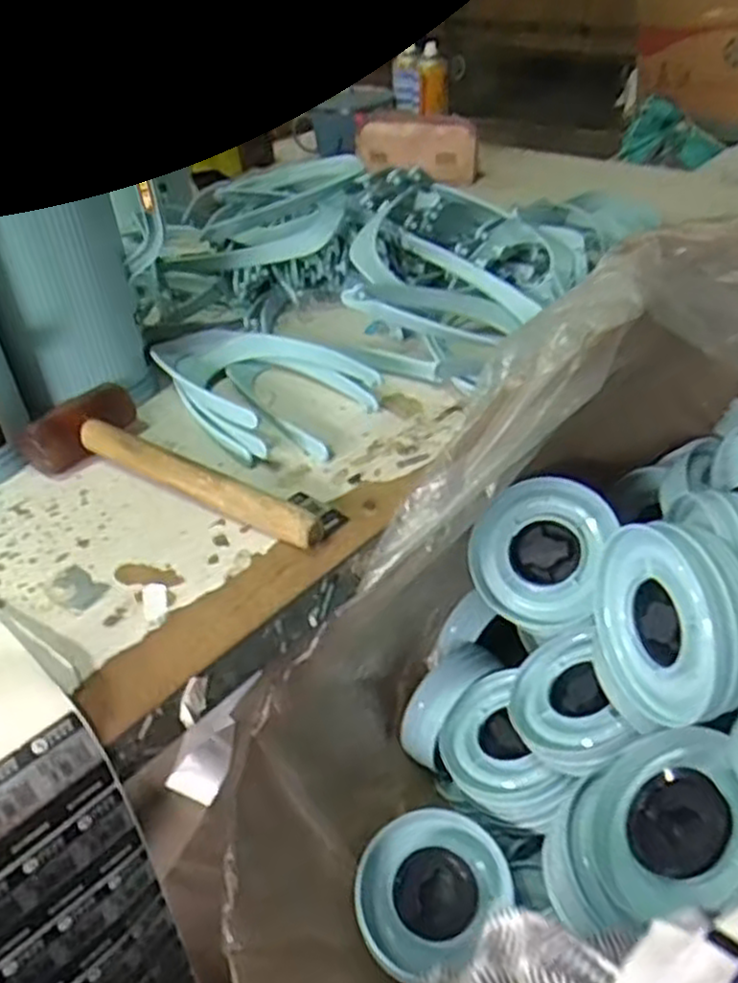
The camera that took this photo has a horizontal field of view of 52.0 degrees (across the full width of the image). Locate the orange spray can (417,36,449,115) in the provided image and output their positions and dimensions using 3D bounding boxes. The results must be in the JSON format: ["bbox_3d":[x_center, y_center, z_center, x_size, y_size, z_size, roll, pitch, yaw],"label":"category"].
[{"bbox_3d":[0.120,-0.768,1.409,0.057,0.111,0.044,0,35,3],"label":"orange spray can"}]

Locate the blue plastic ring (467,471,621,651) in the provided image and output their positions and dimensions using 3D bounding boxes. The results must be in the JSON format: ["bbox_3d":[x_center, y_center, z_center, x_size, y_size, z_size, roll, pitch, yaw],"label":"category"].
[{"bbox_3d":[0.158,0.055,0.682,0.126,0.134,0.034,51,15,17],"label":"blue plastic ring"}]

